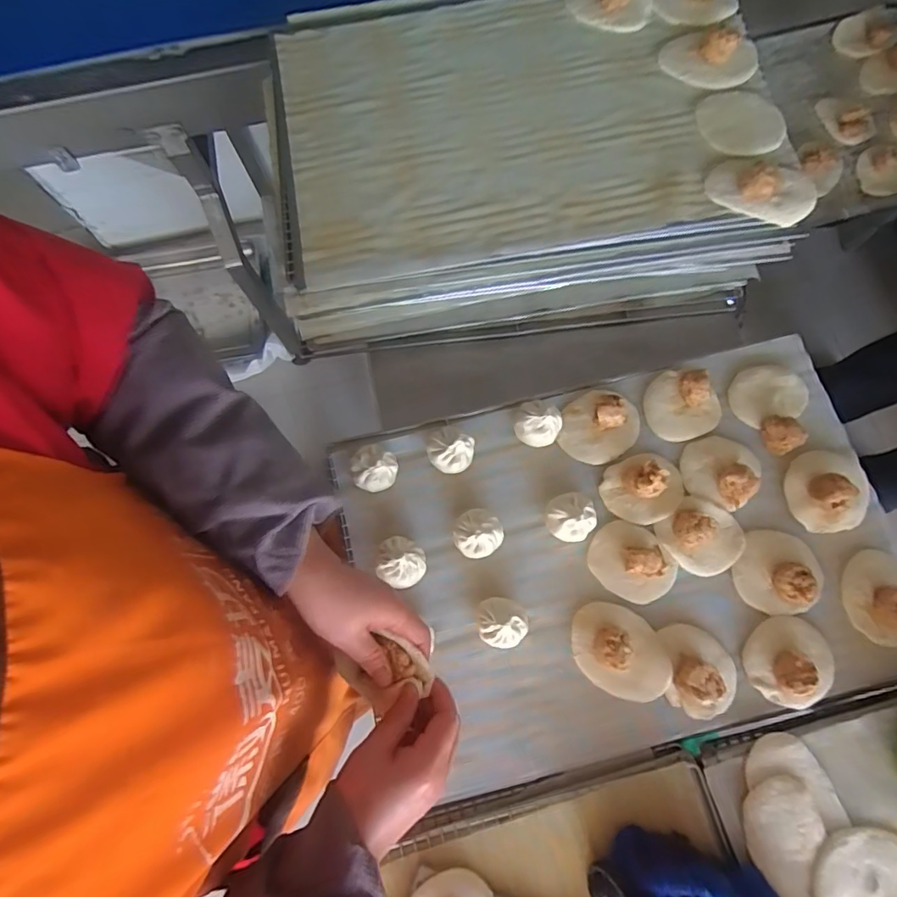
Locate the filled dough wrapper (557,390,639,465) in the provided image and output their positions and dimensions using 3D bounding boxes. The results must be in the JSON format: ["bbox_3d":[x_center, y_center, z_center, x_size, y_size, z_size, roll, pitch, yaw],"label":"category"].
[{"bbox_3d":[0.177,-0.030,0.601,0.095,0.041,0.081,-36,78,-8],"label":"filled dough wrapper"}]

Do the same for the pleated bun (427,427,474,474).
[{"bbox_3d":[0.002,0.005,0.594,0.051,0.042,0.048,0,76,2],"label":"pleated bun"}]

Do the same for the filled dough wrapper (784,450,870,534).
[{"bbox_3d":[0.427,0.042,0.570,0.086,0.044,0.098,8,76,2],"label":"filled dough wrapper"}]

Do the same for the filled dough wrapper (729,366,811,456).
[{"bbox_3d":[0.388,-0.055,0.606,0.093,0.031,0.098,0,76,0],"label":"filled dough wrapper"}]

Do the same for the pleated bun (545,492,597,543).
[{"bbox_3d":[0.135,0.077,0.575,0.052,0.047,0.051,0,76,0],"label":"pleated bun"}]

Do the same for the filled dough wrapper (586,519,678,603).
[{"bbox_3d":[0.206,0.123,0.564,0.094,0.037,0.076,30,78,8],"label":"filled dough wrapper"}]

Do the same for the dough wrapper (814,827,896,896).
[{"bbox_3d":[0.398,0.407,0.488,0.114,0.007,0.085,-12,76,-12],"label":"dough wrapper"}]

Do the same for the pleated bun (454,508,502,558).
[{"bbox_3d":[0.033,0.096,0.574,0.050,0.046,0.050,0,76,2],"label":"pleated bun"}]

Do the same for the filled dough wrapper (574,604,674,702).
[{"bbox_3d":[0.183,0.214,0.542,0.103,0.035,0.084,28,78,7],"label":"filled dough wrapper"}]

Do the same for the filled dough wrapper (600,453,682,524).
[{"bbox_3d":[0.223,0.043,0.578,0.088,0.033,0.075,-26,77,-6],"label":"filled dough wrapper"}]

